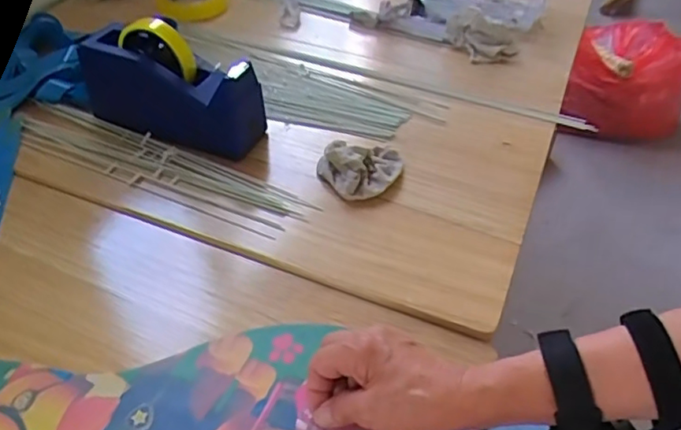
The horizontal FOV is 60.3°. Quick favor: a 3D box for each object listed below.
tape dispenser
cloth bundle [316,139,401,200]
[{"bbox_3d":[-0.189,-0.145,0.652,0.200,0.119,0.067,14,47,12],"label":"tape dispenser"},{"bbox_3d":[0.021,-0.055,0.640,0.084,0.030,0.093,14,47,12],"label":"cloth bundle"}]

